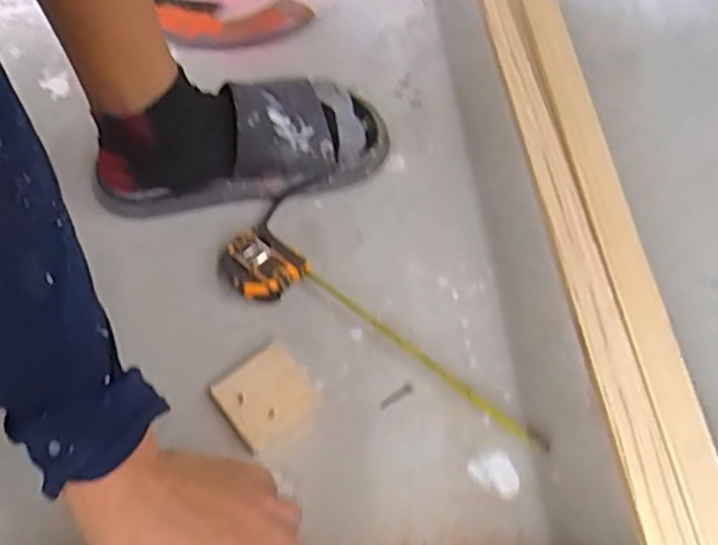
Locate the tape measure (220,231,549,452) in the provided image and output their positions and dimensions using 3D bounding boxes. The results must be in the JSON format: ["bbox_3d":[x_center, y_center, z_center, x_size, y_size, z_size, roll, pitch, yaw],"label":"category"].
[{"bbox_3d":[0.016,0.056,0.571,0.322,0.036,0.056,29,70,16],"label":"tape measure"}]

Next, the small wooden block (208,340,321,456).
[{"bbox_3d":[-0.078,0.107,0.561,0.073,0.010,0.075,-35,68,-13],"label":"small wooden block"}]

